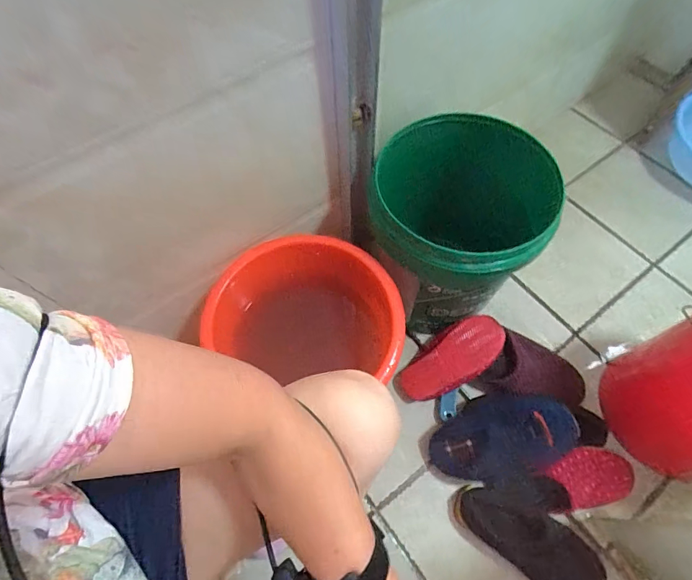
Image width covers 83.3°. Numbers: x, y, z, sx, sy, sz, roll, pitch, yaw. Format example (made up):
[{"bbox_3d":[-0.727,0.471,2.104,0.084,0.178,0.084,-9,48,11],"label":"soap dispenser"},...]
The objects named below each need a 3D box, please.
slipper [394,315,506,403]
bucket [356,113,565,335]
[{"bbox_3d":[0.218,0.150,0.830,0.253,0.055,0.113,-41,66,19],"label":"slipper"},{"bbox_3d":[0.188,-0.107,0.783,0.291,0.346,0.279,0,64,0],"label":"bucket"}]

